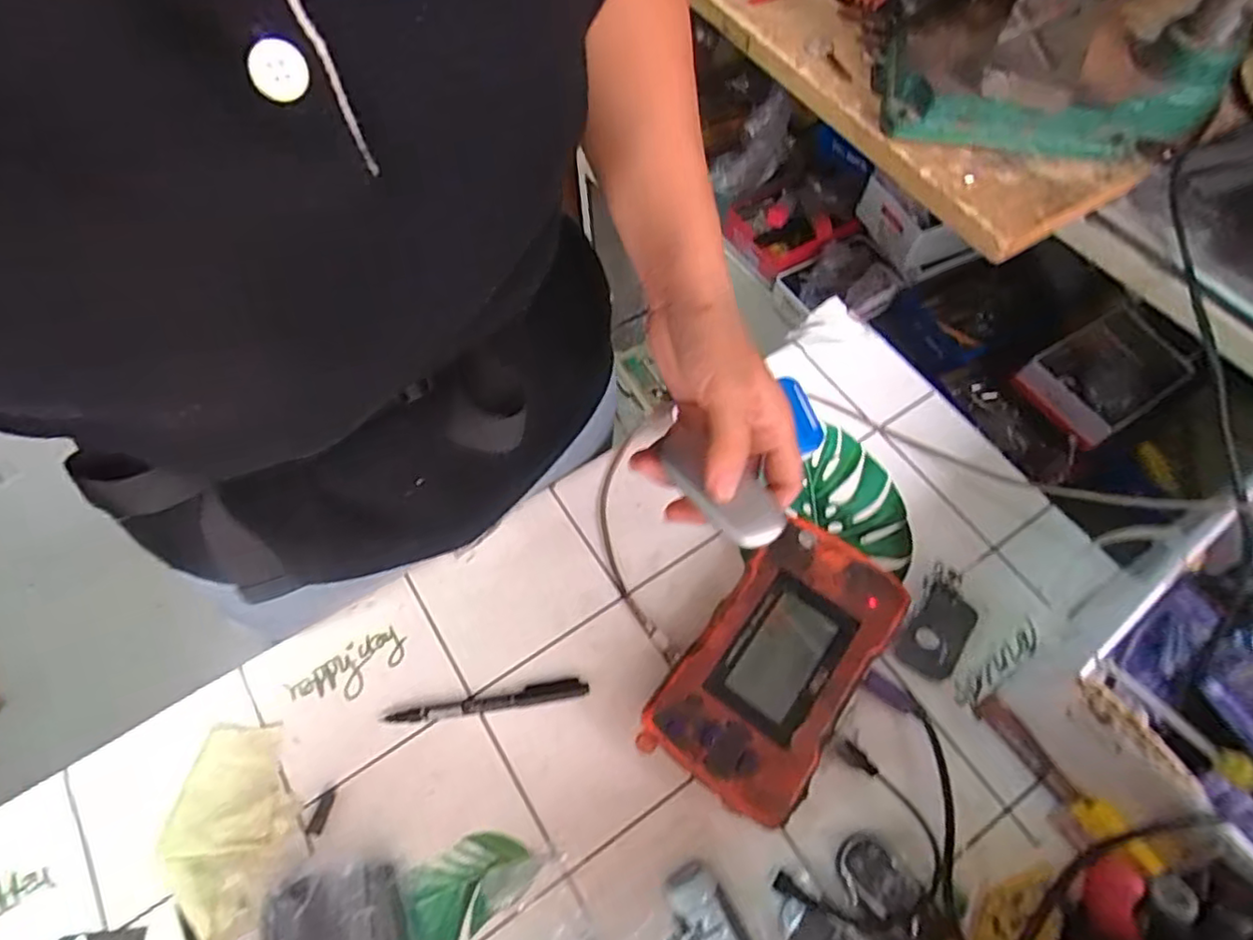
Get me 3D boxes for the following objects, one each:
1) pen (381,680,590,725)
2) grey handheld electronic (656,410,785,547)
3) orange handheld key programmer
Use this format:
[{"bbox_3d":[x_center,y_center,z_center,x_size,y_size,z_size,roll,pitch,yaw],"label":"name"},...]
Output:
[{"bbox_3d":[-0.090,0.151,0.416,0.129,0.005,0.012,-9,63,-3],"label":"pen"},{"bbox_3d":[0.045,0.007,0.317,0.031,0.011,0.073,-38,63,-16],"label":"grey handheld electronic"},{"bbox_3d":[0.094,0.121,0.409,0.094,0.037,0.171,33,68,17],"label":"orange handheld key programmer"}]

